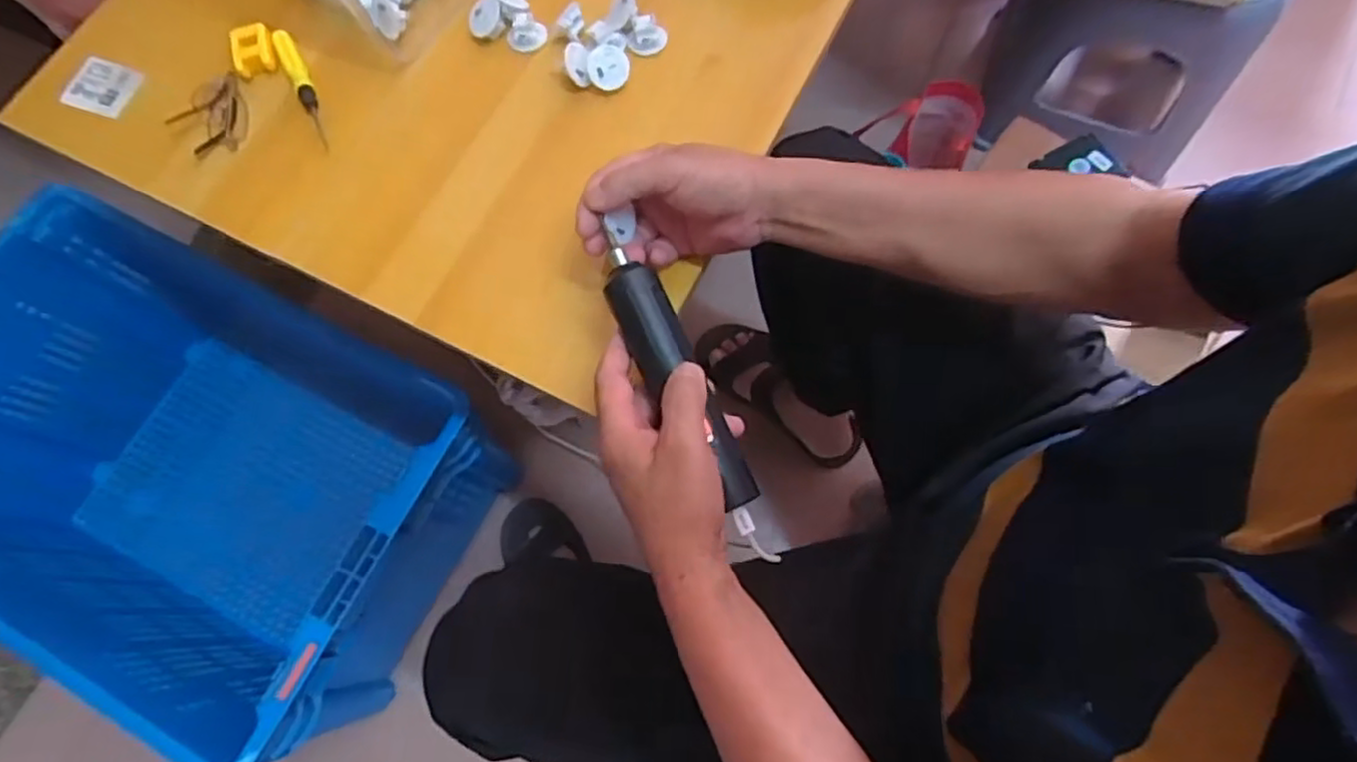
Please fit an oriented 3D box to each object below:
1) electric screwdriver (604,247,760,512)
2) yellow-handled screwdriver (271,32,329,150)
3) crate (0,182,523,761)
[{"bbox_3d":[-0.003,-0.002,0.436,0.037,0.028,0.172,-28,82,-9],"label":"electric screwdriver"},{"bbox_3d":[-0.303,-0.238,0.576,0.017,0.018,0.113,-27,73,-6],"label":"yellow-handled screwdriver"},{"bbox_3d":[-0.543,0.114,0.851,0.567,0.326,0.395,26,75,10],"label":"crate"}]

